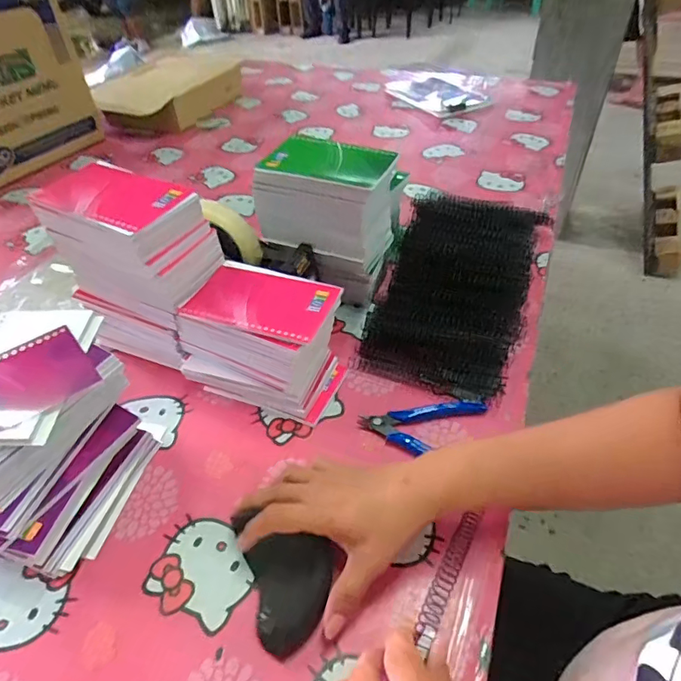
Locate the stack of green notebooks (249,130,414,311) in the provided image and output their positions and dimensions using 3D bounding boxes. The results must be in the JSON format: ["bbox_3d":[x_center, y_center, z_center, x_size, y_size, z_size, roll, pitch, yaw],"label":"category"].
[{"bbox_3d":[-0.015,-0.127,0.558,0.148,0.177,0.076,12,46,14],"label":"stack of green notebooks"}]

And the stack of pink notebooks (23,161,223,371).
[{"bbox_3d":[-0.200,-0.066,0.495,0.147,0.189,0.086,16,47,17],"label":"stack of pink notebooks"}]

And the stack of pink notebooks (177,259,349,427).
[{"bbox_3d":[-0.078,-0.001,0.486,0.151,0.109,0.096,14,47,15],"label":"stack of pink notebooks"}]

